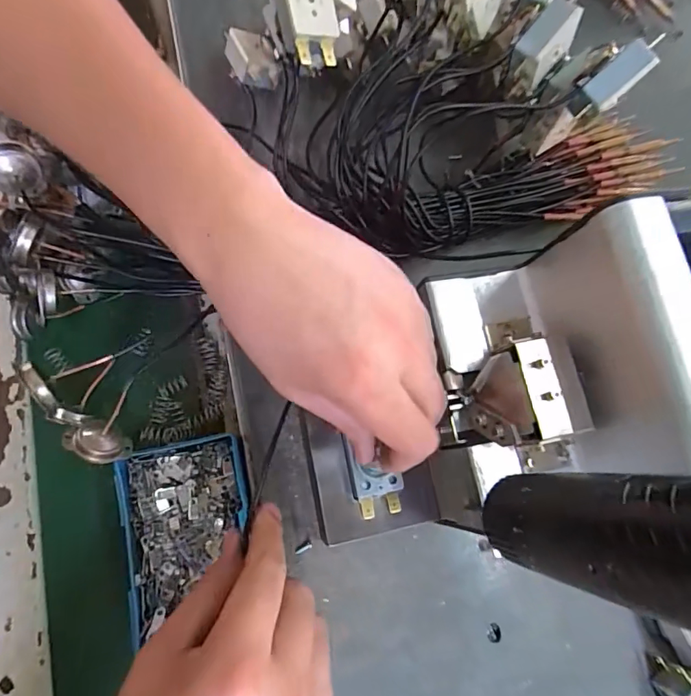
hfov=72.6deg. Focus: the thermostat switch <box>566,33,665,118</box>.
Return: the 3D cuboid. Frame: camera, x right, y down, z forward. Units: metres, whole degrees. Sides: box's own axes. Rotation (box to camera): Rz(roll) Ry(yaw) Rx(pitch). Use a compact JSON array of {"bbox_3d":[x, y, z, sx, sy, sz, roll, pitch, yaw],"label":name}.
[{"bbox_3d":[0.149,-0.147,0.258,0.052,0.012,0.019,-38,81,15],"label":"thermostat switch"}]

